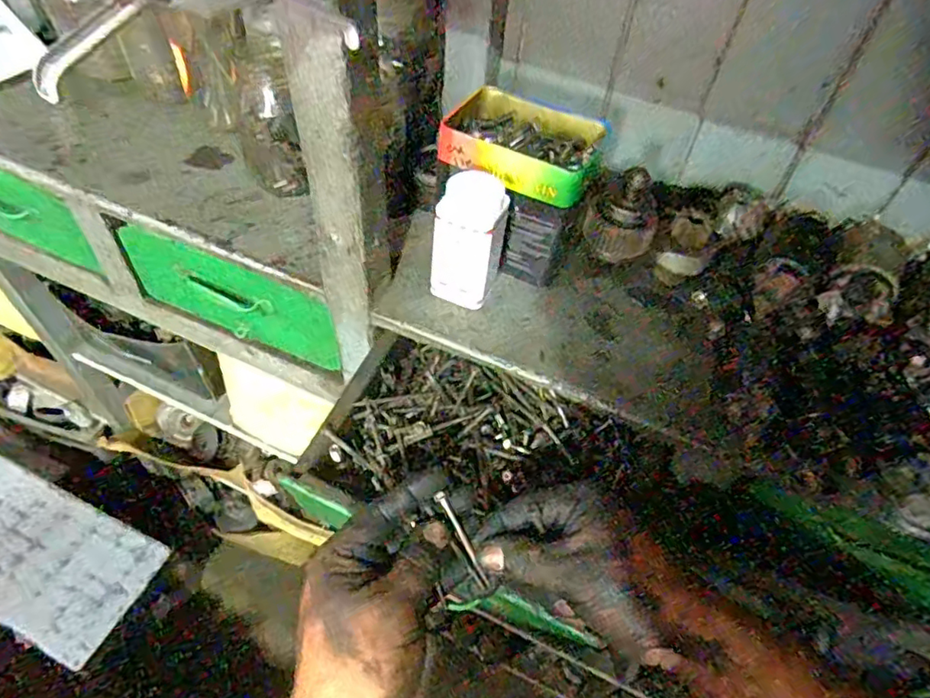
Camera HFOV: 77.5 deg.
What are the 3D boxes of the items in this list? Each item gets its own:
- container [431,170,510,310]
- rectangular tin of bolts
[{"bbox_3d":[0.004,-0.090,0.475,0.050,0.105,0.051,16,54,9],"label":"container"},{"bbox_3d":[0.050,-0.177,0.486,0.122,0.031,0.108,20,54,11],"label":"rectangular tin of bolts"}]

